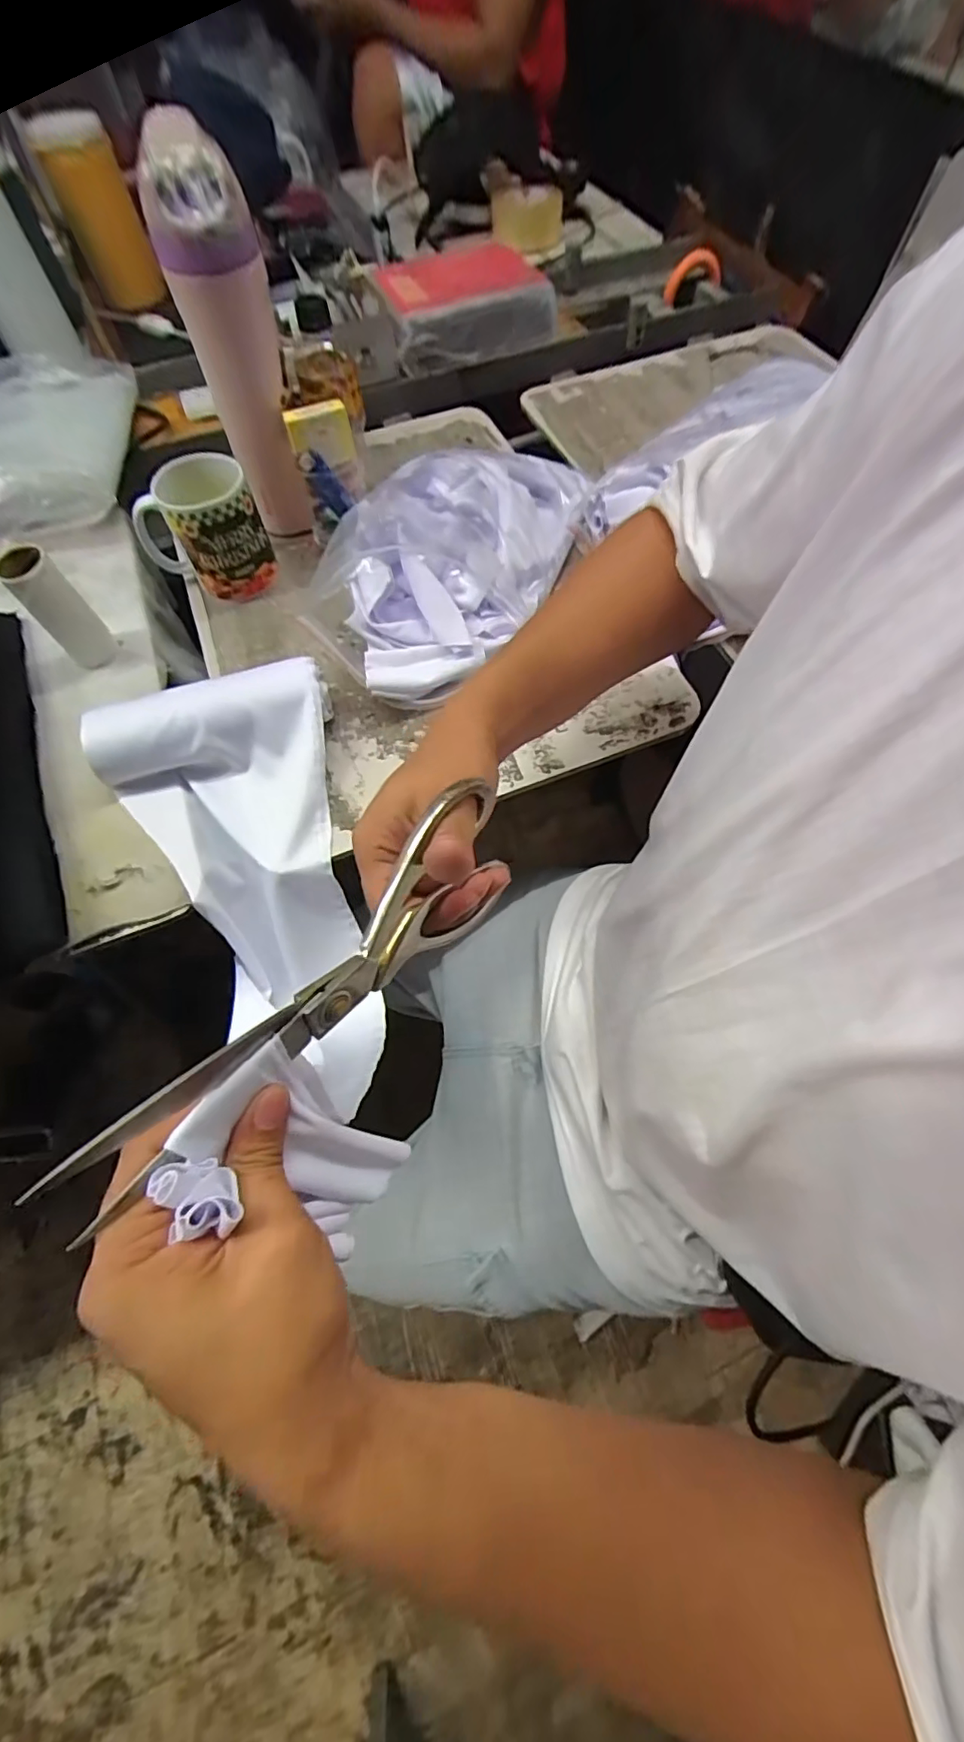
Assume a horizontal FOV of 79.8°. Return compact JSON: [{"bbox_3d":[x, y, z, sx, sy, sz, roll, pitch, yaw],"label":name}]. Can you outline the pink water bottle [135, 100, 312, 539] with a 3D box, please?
[{"bbox_3d":[-0.214,-0.454,0.521,0.077,0.274,0.060,-16,65,-6],"label":"pink water bottle"}]

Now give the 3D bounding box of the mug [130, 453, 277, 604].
[{"bbox_3d":[-0.274,-0.334,0.566,0.106,0.095,0.100,-29,67,-12],"label":"mug"}]

